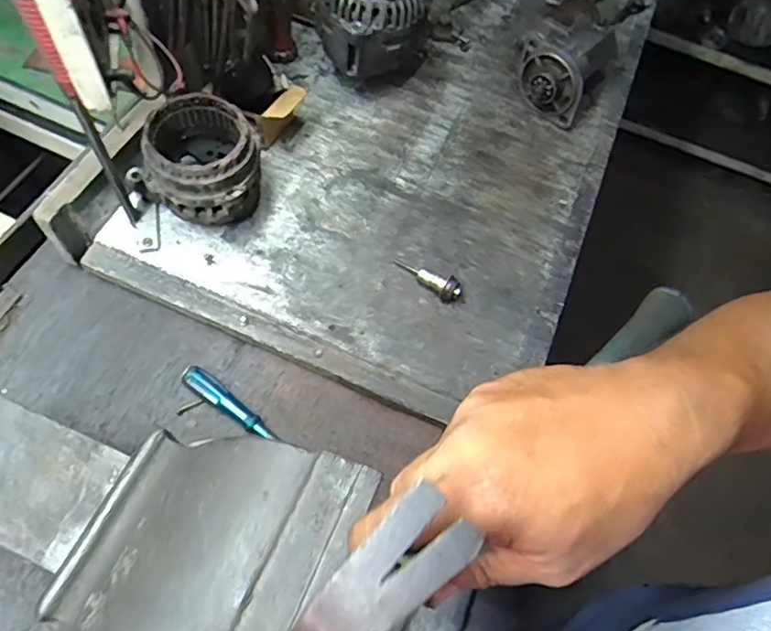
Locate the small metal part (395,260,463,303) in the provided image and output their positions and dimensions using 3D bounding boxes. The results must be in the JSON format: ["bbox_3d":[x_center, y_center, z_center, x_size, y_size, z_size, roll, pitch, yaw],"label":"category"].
[{"bbox_3d":[0.055,-0.048,0.719,0.101,0.025,0.024,33,64,9],"label":"small metal part"}]

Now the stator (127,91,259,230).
[{"bbox_3d":[-0.225,-0.182,0.699,0.136,0.125,0.140,-38,73,-23],"label":"stator"}]

